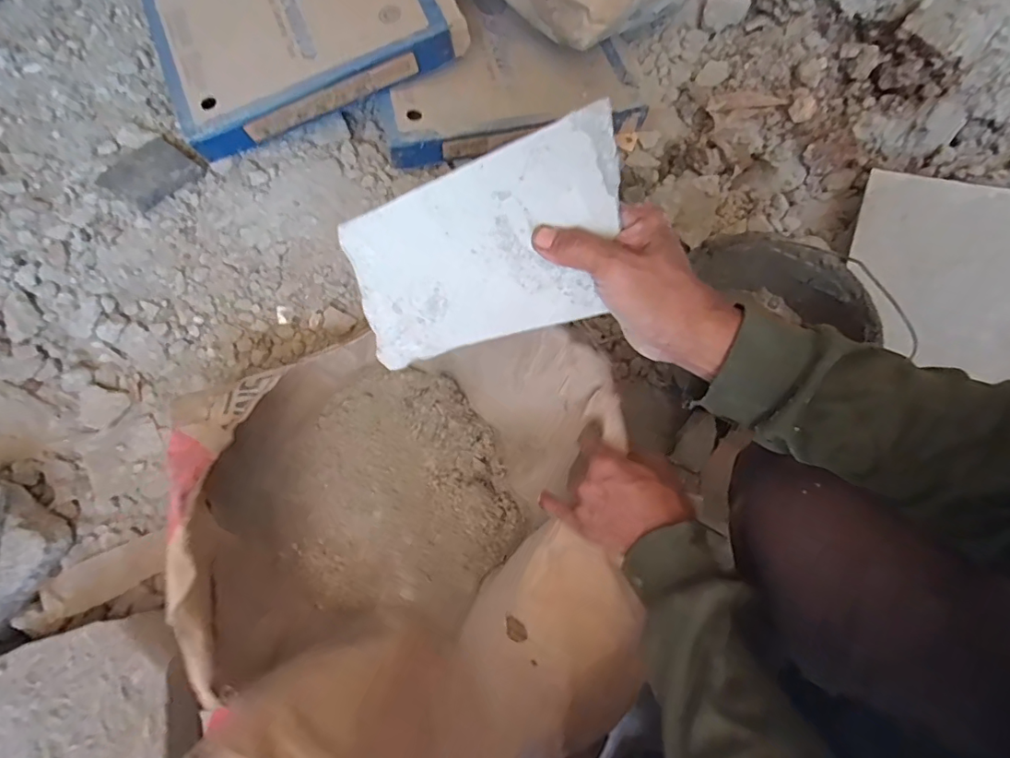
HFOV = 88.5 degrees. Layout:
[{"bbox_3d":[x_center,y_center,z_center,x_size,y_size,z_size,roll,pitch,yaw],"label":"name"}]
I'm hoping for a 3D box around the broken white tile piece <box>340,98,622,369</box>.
[{"bbox_3d":[-0.023,-0.083,0.374,0.242,0.120,0.005,-11,27,33],"label":"broken white tile piece"}]

